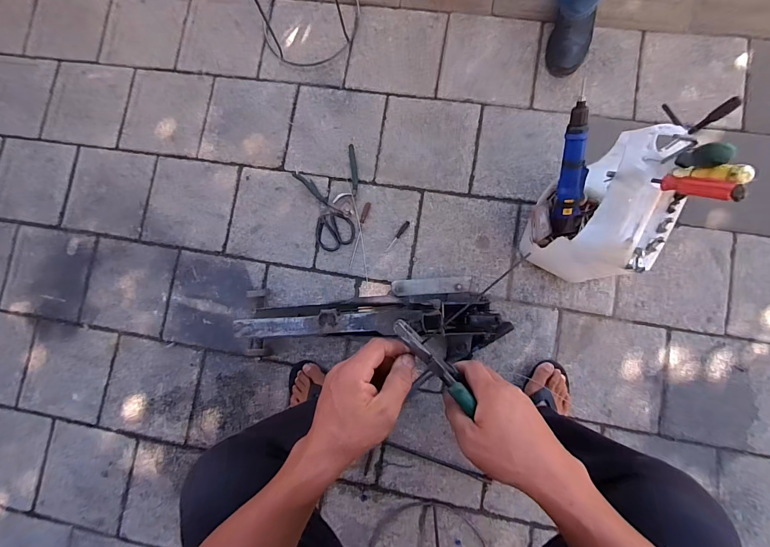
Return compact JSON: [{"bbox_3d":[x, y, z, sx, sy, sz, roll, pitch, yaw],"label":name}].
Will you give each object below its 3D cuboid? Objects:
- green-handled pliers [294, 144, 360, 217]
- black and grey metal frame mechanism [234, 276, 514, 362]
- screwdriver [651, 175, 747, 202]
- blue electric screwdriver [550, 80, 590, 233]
[{"bbox_3d":[-0.122,-0.230,0.926,0.164,0.010,0.166,-31,83,2],"label":"green-handled pliers"},{"bbox_3d":[-0.026,0.107,0.824,0.603,0.144,0.179,-2,85,5],"label":"black and grey metal frame mechanism"},{"bbox_3d":[0.432,-0.122,0.495,0.022,0.110,0.021,39,89,-35],"label":"screwdriver"},{"bbox_3d":[0.393,-0.220,0.746,0.057,0.045,0.286,-7,124,5],"label":"blue electric screwdriver"}]

